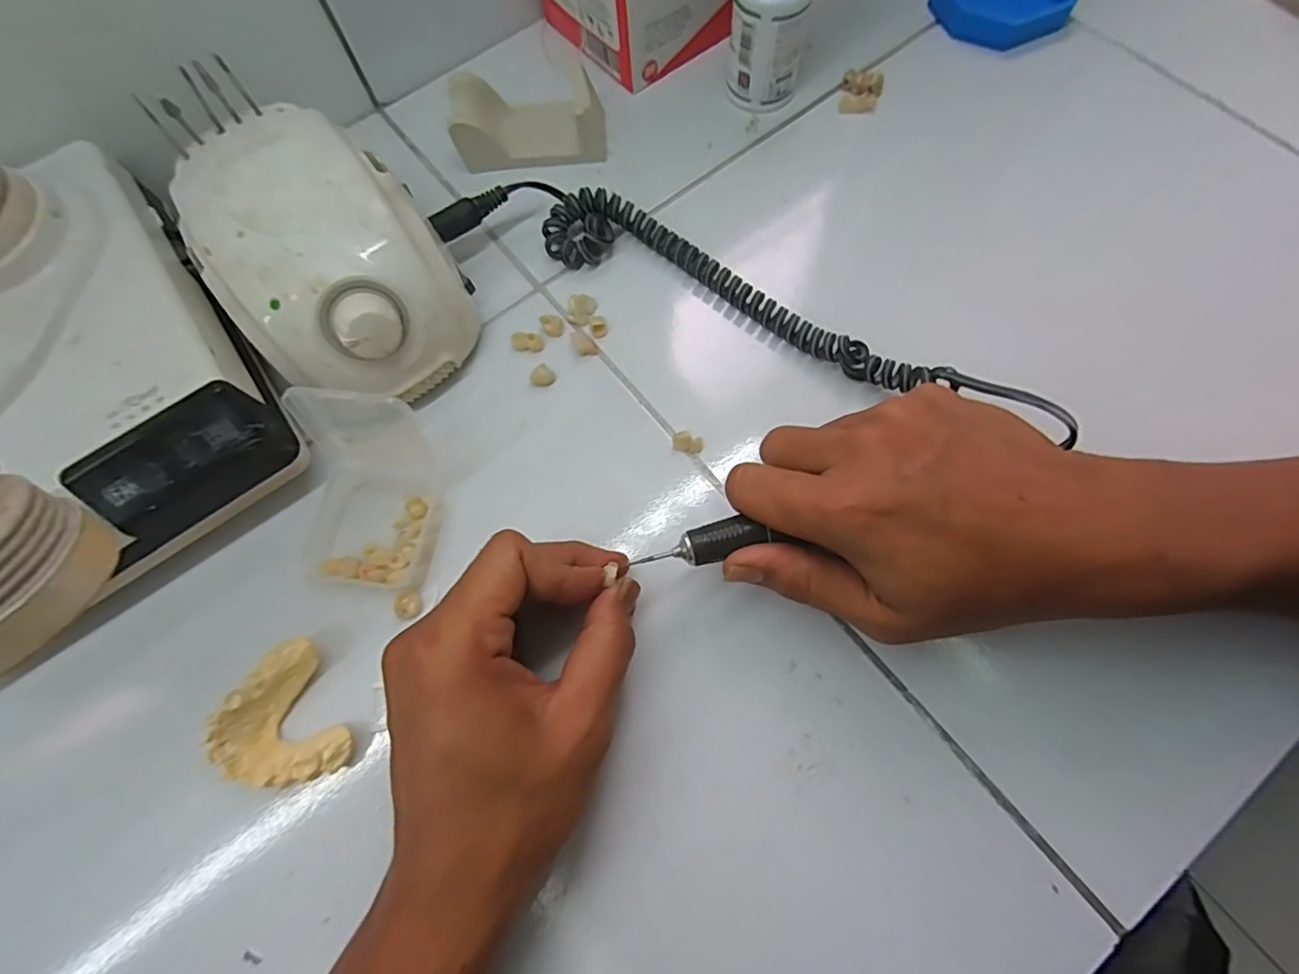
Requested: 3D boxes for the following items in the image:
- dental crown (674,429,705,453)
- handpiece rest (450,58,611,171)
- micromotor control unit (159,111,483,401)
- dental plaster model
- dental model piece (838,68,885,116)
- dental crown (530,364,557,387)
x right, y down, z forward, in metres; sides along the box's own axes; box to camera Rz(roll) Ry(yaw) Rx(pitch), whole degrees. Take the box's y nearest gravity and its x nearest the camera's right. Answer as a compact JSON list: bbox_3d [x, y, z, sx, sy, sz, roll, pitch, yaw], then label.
[{"bbox_3d":[0.020,-0.023,0.297,0.016,0.007,0.010,4,72,4],"label":"dental crown"},{"bbox_3d":[-0.076,-0.229,0.359,0.093,0.032,0.054,-5,72,1],"label":"handpiece rest"},{"bbox_3d":[-0.160,-0.112,0.294,0.104,0.082,0.138,-34,74,-8],"label":"micromotor control unit"},{"bbox_3d":[-0.164,0.103,0.250,0.047,0.016,0.059,-29,73,-7],"label":"dental plaster model"},{"bbox_3d":[0.136,-0.255,0.369,0.026,0.012,0.026,-1,72,2],"label":"dental model piece"},{"bbox_3d":[-0.059,-0.061,0.313,0.013,0.006,0.011,-34,74,-8],"label":"dental crown"}]

